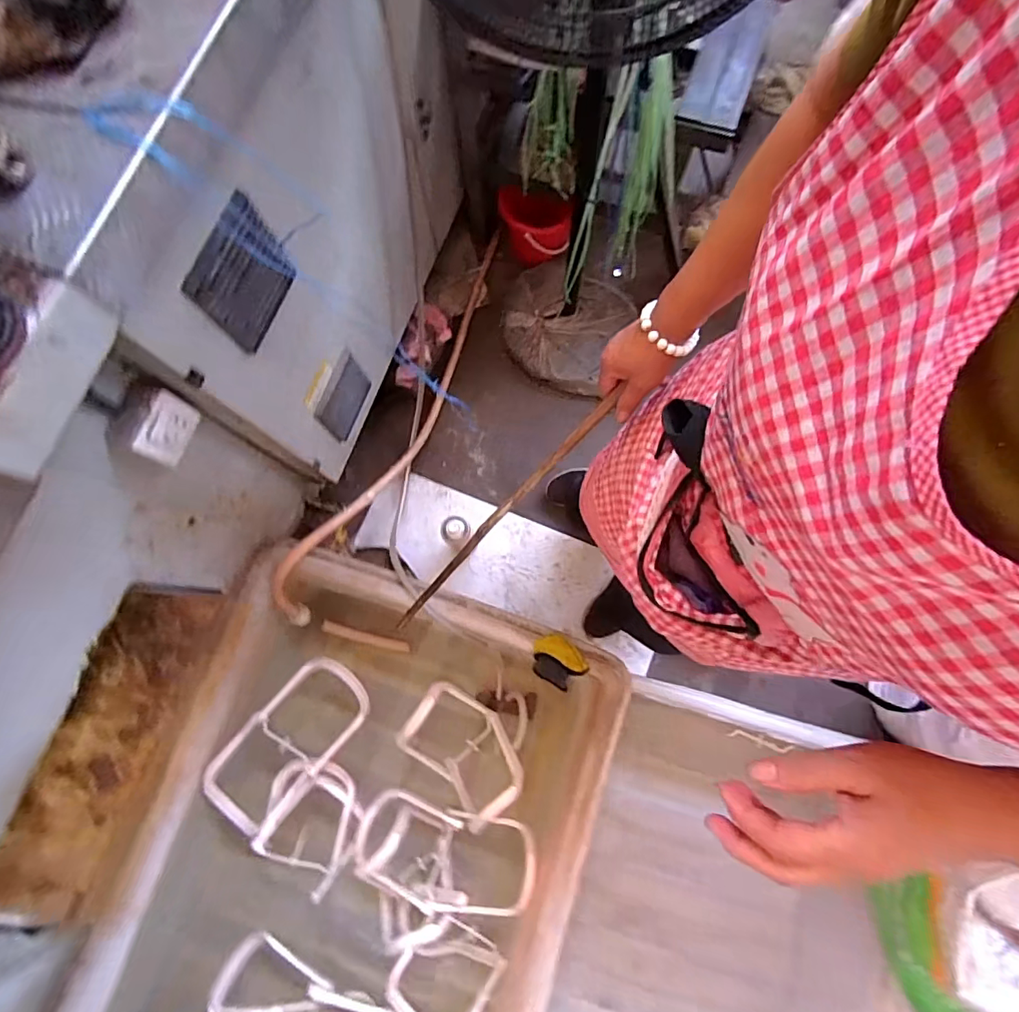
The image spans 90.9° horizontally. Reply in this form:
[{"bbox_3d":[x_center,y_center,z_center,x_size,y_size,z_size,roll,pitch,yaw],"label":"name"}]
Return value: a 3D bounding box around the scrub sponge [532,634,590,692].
[{"bbox_3d":[0.091,0.305,0.978,0.108,0.053,0.088,41,82,8],"label":"scrub sponge"}]

